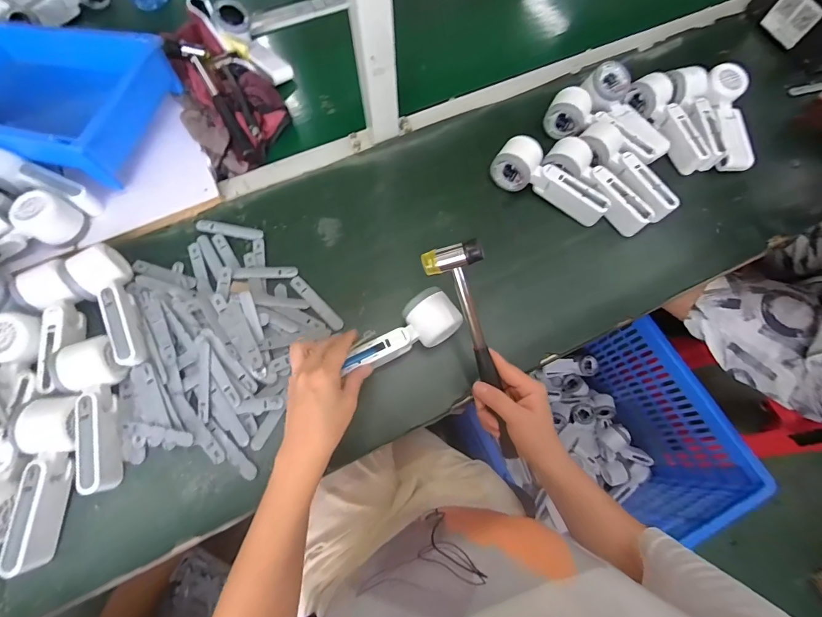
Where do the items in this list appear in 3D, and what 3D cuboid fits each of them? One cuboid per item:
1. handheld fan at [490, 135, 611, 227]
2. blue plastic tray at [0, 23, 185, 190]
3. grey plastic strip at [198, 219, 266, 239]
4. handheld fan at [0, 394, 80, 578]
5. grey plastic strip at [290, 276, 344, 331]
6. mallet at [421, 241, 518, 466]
[{"bbox_3d":[0.196,-0.175,0.533,0.164,0.048,0.052,38,73,12],"label":"handheld fan"},{"bbox_3d":[-0.533,-0.301,0.537,0.312,0.090,0.209,13,69,5],"label":"blue plastic tray"},{"bbox_3d":[-0.257,-0.111,0.532,0.097,0.004,0.018,12,70,3],"label":"grey plastic strip"},{"bbox_3d":[-0.390,0.178,0.392,0.054,0.051,0.165,2,70,-1],"label":"handheld fan"},{"bbox_3d":[-0.124,-0.008,0.493,0.017,0.004,0.095,-42,76,-15],"label":"grey plastic strip"},{"bbox_3d":[0.077,0.054,0.400,0.051,0.034,0.250,-21,104,-9],"label":"mallet"}]

